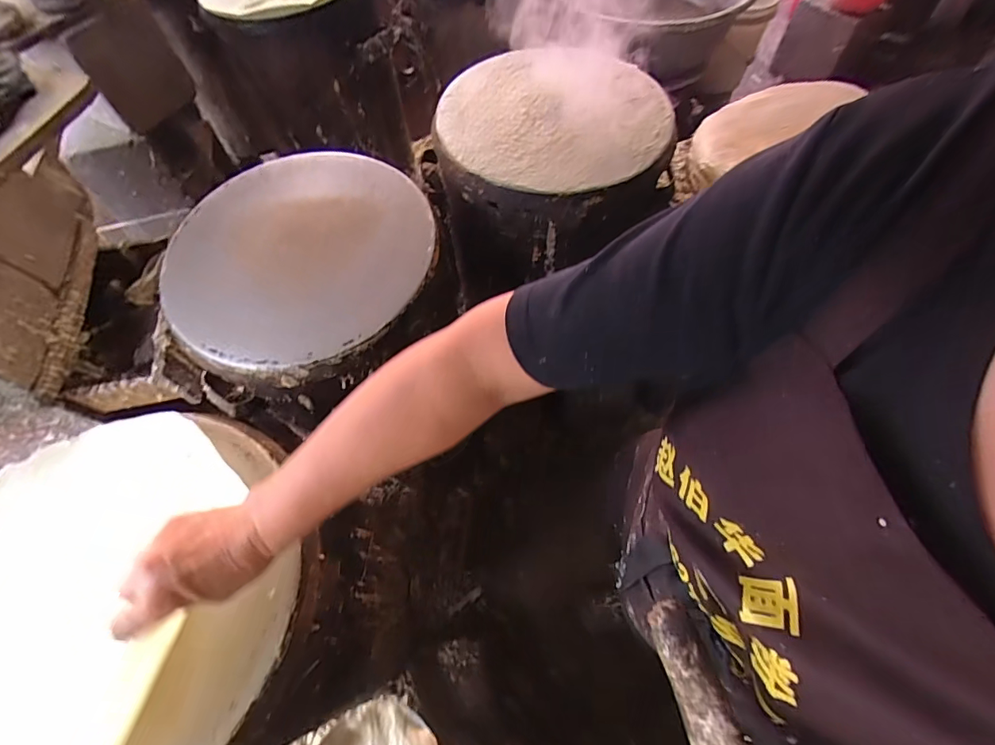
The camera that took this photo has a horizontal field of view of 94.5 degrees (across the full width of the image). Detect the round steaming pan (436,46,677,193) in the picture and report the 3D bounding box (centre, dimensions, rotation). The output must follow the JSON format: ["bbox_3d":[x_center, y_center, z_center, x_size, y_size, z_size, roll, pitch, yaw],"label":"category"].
[{"bbox_3d":[0.093,-0.416,0.744,0.373,0.038,0.343,-8,61,0],"label":"round steaming pan"}]

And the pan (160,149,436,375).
[{"bbox_3d":[-0.278,-0.159,0.661,0.333,0.086,0.354,-2,61,3],"label":"pan"}]

